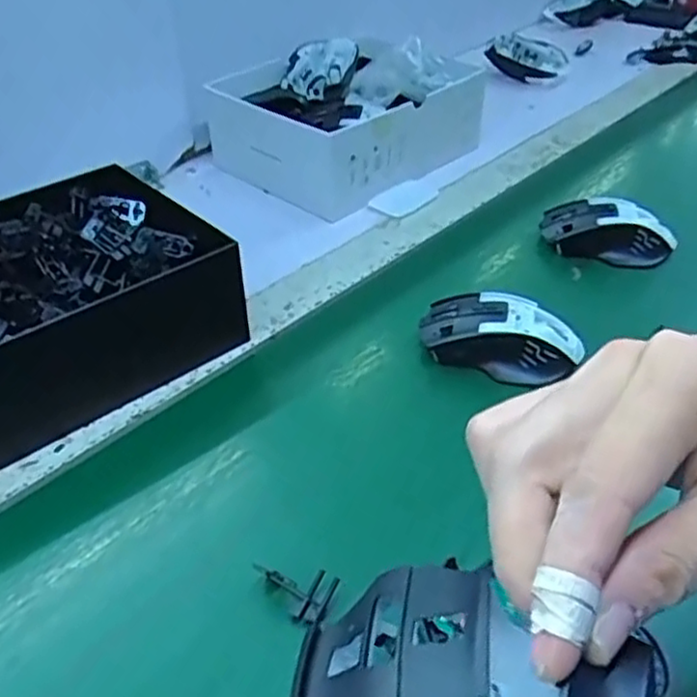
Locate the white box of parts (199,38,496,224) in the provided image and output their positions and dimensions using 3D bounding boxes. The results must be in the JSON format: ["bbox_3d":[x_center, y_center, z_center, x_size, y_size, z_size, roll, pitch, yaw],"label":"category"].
[{"bbox_3d":[0.010,-0.255,0.774,0.229,0.093,0.251,31,48,32],"label":"white box of parts"}]

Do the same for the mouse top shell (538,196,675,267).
[{"bbox_3d":[0.230,-0.105,0.625,0.111,0.042,0.058,11,40,13],"label":"mouse top shell"}]

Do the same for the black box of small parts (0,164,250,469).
[{"bbox_3d":[-0.217,-0.032,0.503,0.226,0.090,0.181,-29,47,-31],"label":"black box of small parts"}]

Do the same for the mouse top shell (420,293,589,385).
[{"bbox_3d":[0.109,-0.007,0.509,0.113,0.041,0.062,11,40,14],"label":"mouse top shell"}]

